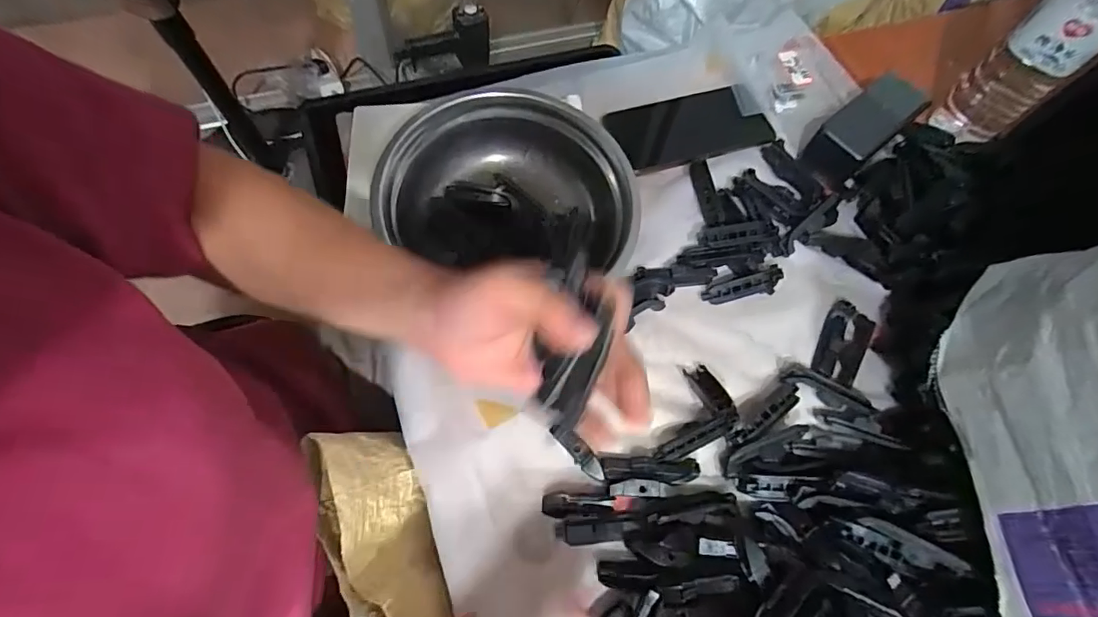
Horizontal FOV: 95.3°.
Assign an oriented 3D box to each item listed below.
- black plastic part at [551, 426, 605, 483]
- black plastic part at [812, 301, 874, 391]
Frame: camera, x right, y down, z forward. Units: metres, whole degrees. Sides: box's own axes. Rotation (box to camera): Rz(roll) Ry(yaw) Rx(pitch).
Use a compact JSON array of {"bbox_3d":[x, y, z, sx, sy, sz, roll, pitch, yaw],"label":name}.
[{"bbox_3d":[0.022,0.107,0.373,0.014,0.007,0.052,-43,90,-19],"label":"black plastic part"},{"bbox_3d":[0.255,0.033,0.436,0.040,0.016,0.074,29,67,8],"label":"black plastic part"}]

